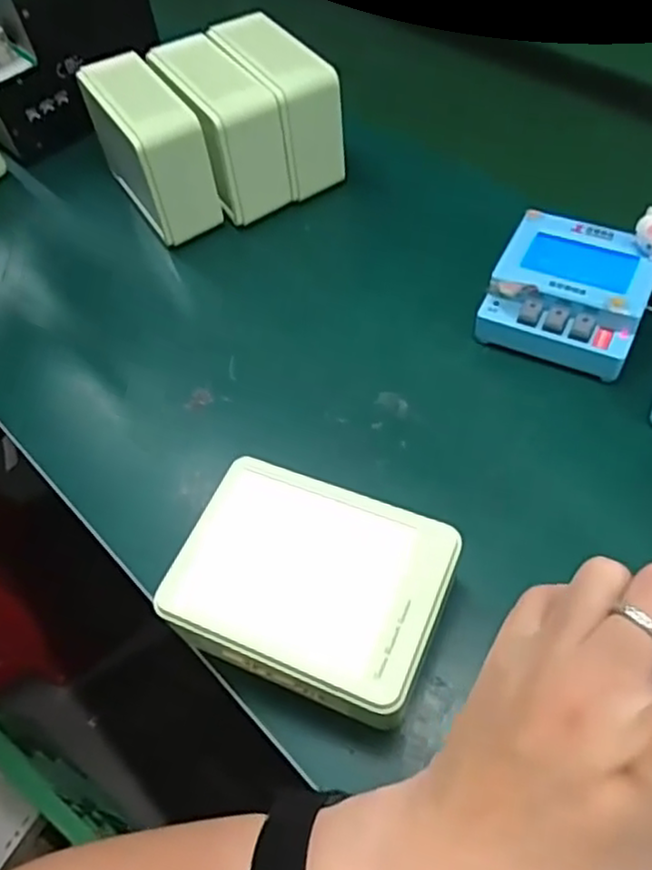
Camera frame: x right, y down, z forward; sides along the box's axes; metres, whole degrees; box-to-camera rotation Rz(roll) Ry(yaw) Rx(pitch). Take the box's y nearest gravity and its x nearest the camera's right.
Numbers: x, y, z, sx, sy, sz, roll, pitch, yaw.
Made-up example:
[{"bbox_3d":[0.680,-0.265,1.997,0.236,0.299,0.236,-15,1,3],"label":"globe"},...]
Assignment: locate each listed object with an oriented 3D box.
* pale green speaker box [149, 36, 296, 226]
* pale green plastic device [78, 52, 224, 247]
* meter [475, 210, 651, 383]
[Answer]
[{"bbox_3d":[-0.092,-0.256,0.603,0.061,0.113,0.135,-31,58,-15],"label":"pale green speaker box"},{"bbox_3d":[-0.150,-0.246,0.595,0.058,0.098,0.139,-31,58,-15],"label":"pale green plastic device"},{"bbox_3d":[0.170,-0.098,0.487,0.103,0.047,0.099,22,60,20],"label":"meter"}]

